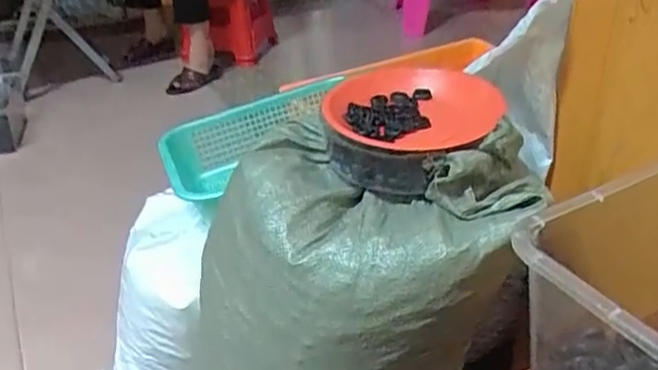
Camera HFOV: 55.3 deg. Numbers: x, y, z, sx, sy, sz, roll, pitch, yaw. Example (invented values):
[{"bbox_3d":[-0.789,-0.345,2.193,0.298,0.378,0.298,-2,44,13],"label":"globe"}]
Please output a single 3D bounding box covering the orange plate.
[{"bbox_3d":[0.099,-0.081,0.704,0.188,0.036,0.185,-4,31,2],"label":"orange plate"}]

